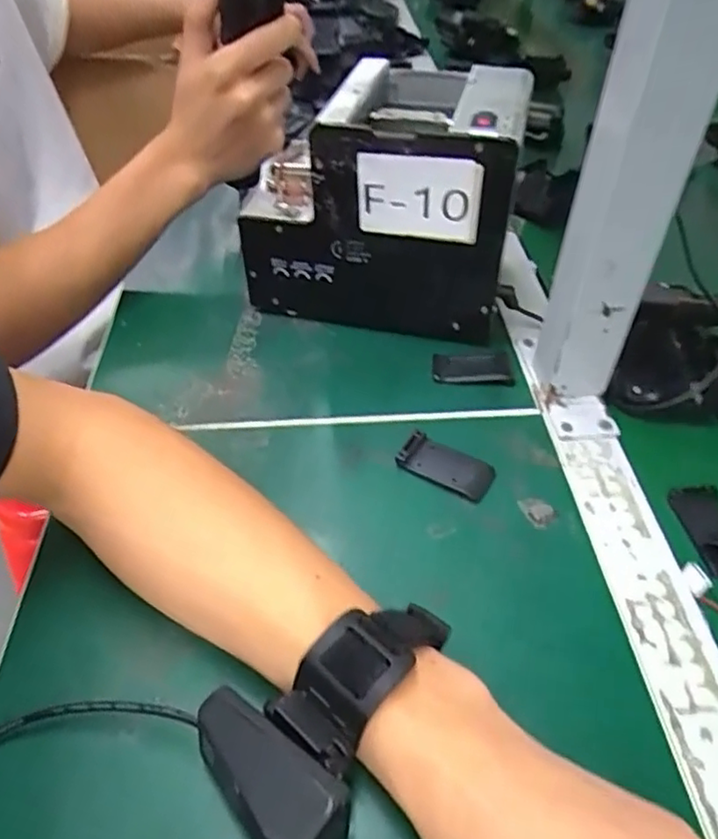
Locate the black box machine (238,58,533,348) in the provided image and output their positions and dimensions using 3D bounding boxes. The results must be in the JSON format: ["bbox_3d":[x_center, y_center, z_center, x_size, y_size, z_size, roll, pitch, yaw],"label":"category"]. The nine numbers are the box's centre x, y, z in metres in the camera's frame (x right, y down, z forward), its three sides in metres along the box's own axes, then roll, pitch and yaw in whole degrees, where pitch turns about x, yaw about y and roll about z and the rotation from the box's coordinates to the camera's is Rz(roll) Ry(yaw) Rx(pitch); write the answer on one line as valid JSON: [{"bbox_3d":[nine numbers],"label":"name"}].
[{"bbox_3d":[0.023,-0.164,0.471,0.180,0.149,0.142,12,47,12],"label":"black box machine"}]

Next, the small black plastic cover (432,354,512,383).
[{"bbox_3d":[0.078,-0.036,0.445,0.052,0.006,0.032,2,46,3],"label":"small black plastic cover"}]

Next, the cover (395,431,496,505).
[{"bbox_3d":[0.052,0.028,0.379,0.056,0.005,0.029,24,51,22],"label":"cover"}]

